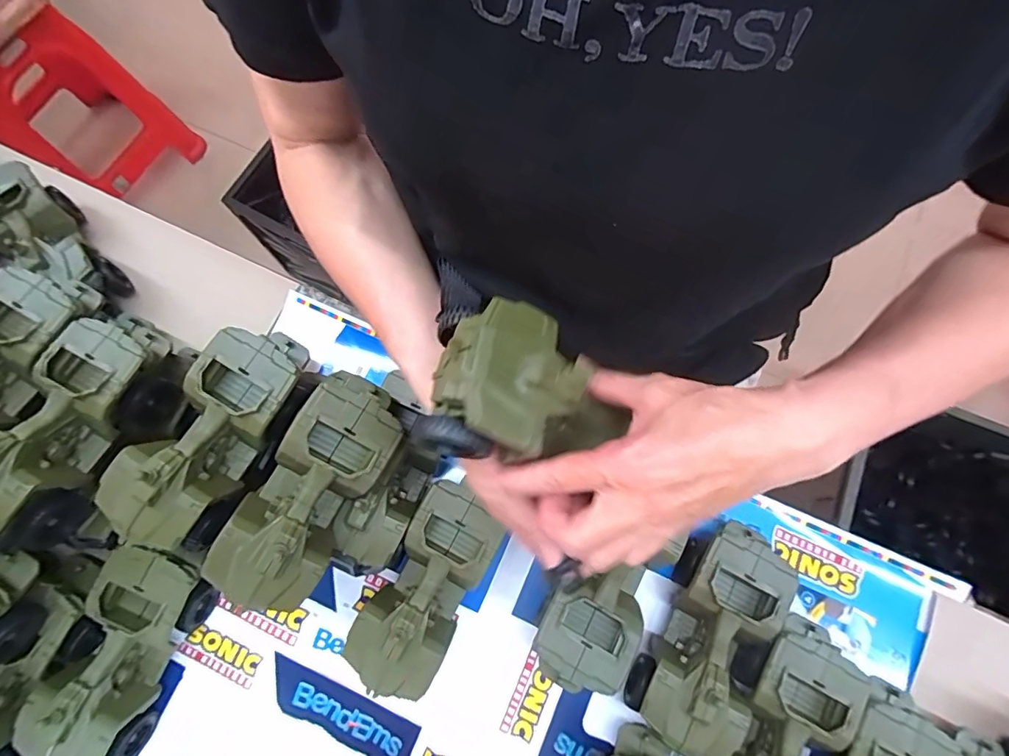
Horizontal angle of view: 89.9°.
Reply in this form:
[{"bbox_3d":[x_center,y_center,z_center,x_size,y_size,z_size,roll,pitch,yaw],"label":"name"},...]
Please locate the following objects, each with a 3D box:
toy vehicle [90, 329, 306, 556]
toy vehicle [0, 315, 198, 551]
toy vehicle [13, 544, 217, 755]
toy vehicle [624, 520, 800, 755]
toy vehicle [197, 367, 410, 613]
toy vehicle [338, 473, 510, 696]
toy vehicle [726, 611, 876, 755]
[{"bbox_3d":[-0.234,0.043,0.409,0.074,0.072,0.182,30,77,7],"label":"toy vehicle"},{"bbox_3d":[-0.356,0.038,0.415,0.087,0.089,0.189,25,76,6],"label":"toy vehicle"},{"bbox_3d":[-0.326,0.233,0.438,0.080,0.080,0.169,20,76,5],"label":"toy vehicle"},{"bbox_3d":[0.180,0.222,0.443,0.084,0.079,0.182,28,76,7],"label":"toy vehicle"},{"bbox_3d":[-0.151,0.086,0.405,0.080,0.066,0.181,26,76,7],"label":"toy vehicle"},{"bbox_3d":[-0.068,0.182,0.454,0.083,0.079,0.179,27,76,7],"label":"toy vehicle"},{"bbox_3d":[0.224,0.297,0.422,0.089,0.081,0.191,29,77,7],"label":"toy vehicle"}]

